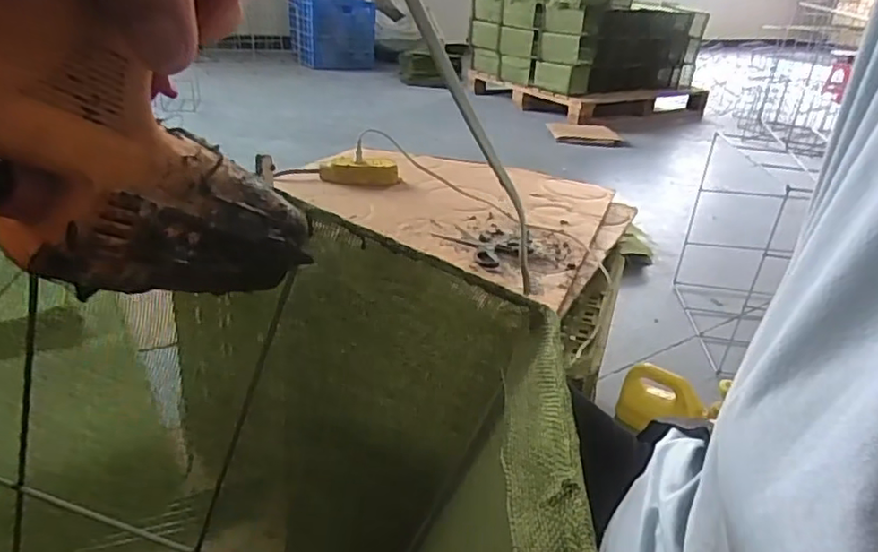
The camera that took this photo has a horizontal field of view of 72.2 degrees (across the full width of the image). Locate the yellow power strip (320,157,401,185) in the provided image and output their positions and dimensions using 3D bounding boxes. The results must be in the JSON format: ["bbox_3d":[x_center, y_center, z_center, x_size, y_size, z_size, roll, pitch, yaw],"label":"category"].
[{"bbox_3d":[-0.138,-0.182,1.041,0.132,0.033,0.049,1,28,-6],"label":"yellow power strip"}]

